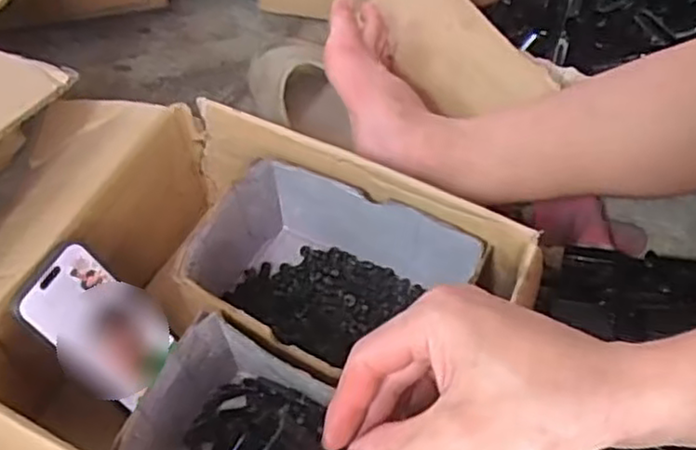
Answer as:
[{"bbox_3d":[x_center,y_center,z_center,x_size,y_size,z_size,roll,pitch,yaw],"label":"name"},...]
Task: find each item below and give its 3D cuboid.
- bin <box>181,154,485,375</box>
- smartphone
[{"bbox_3d":[-0.016,0.053,0.580,0.210,0.099,0.143,23,56,16],"label":"bin"},{"bbox_3d":[-0.187,0.077,0.536,0.010,0.128,0.069,6,51,42],"label":"smartphone"}]

